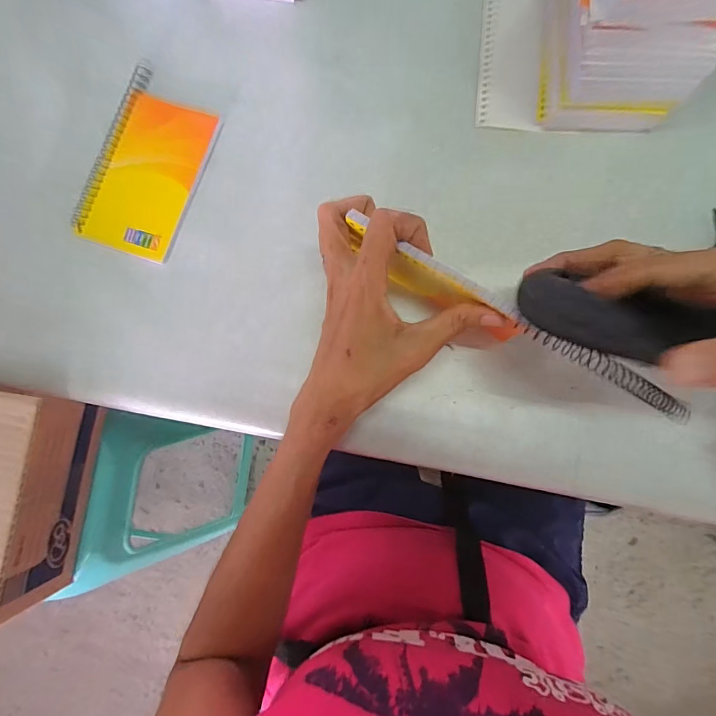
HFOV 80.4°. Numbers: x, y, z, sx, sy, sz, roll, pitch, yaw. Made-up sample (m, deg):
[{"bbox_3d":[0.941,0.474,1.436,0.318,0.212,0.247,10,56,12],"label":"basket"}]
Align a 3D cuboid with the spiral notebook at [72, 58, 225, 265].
[{"bbox_3d":[-0.172,-0.160,0.350,0.085,0.010,0.150,19,86,5],"label":"spiral notebook"}]

